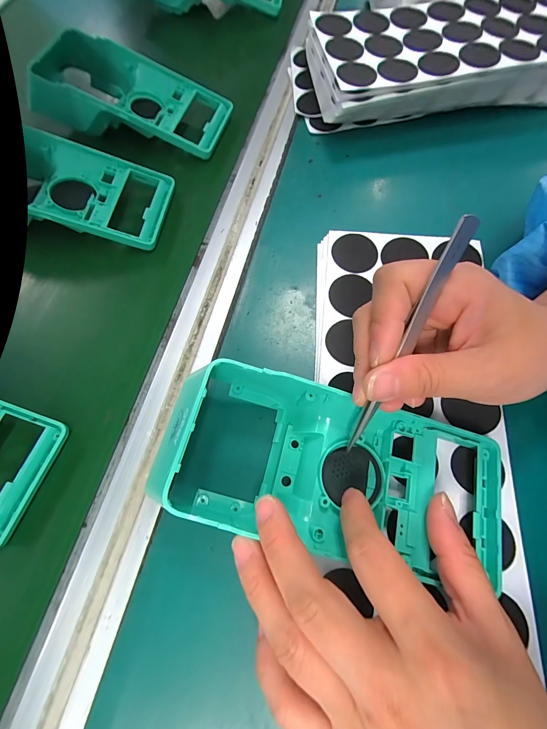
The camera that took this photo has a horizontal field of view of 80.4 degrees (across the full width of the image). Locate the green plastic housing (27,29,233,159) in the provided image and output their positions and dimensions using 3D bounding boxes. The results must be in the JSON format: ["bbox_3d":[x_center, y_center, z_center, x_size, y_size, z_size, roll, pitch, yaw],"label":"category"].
[{"bbox_3d":[-0.140,-0.263,0.316,0.178,0.057,0.080,13,70,6],"label":"green plastic housing"}]

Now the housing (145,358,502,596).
[{"bbox_3d":[0.033,0.055,0.173,0.177,0.049,0.081,13,68,8],"label":"housing"}]

